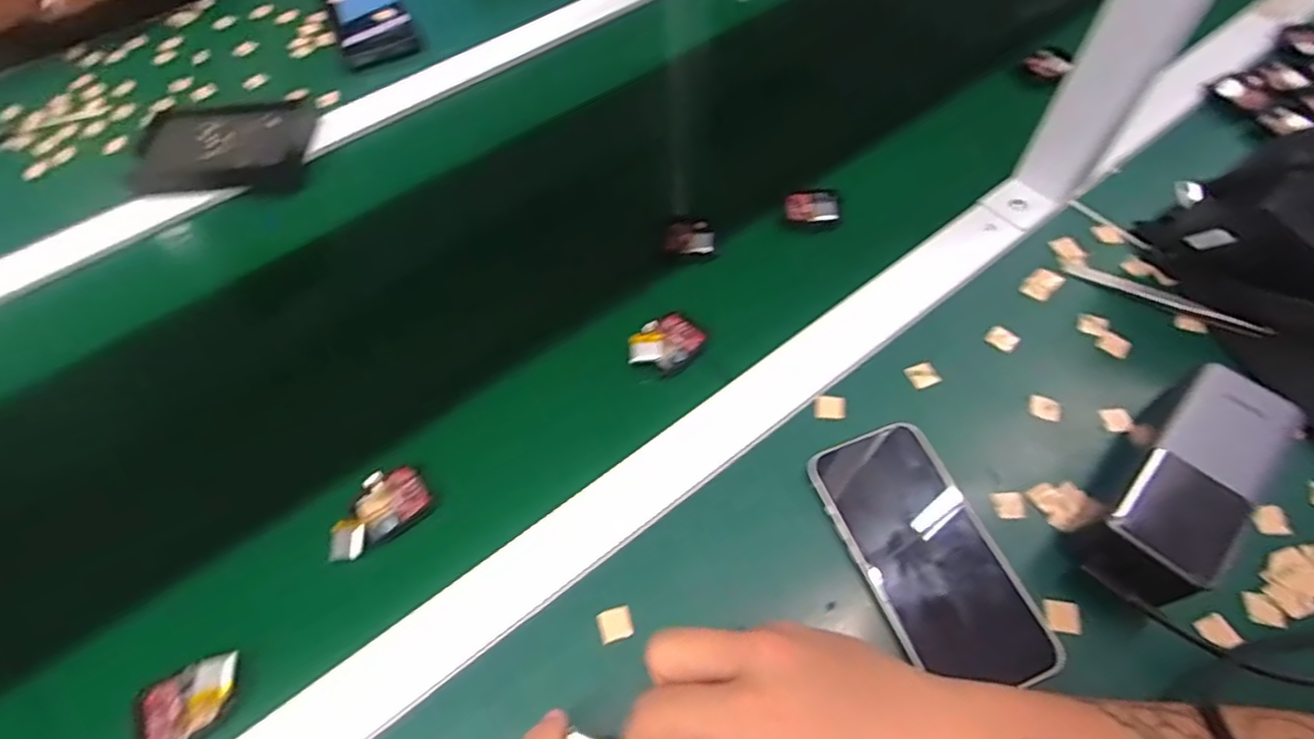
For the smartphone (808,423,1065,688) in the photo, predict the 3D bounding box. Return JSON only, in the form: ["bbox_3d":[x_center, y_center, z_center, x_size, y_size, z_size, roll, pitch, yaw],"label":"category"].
[{"bbox_3d":[0.146,0.099,0.350,0.074,0.016,0.140,-20,60,-9],"label":"smartphone"}]

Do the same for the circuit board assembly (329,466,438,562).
[{"bbox_3d":[-0.164,0.083,0.380,0.060,0.012,0.035,-37,64,-18],"label":"circuit board assembly"}]

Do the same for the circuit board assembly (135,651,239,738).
[{"bbox_3d":[-0.237,0.168,0.326,0.049,0.015,0.036,-16,60,-7],"label":"circuit board assembly"}]

